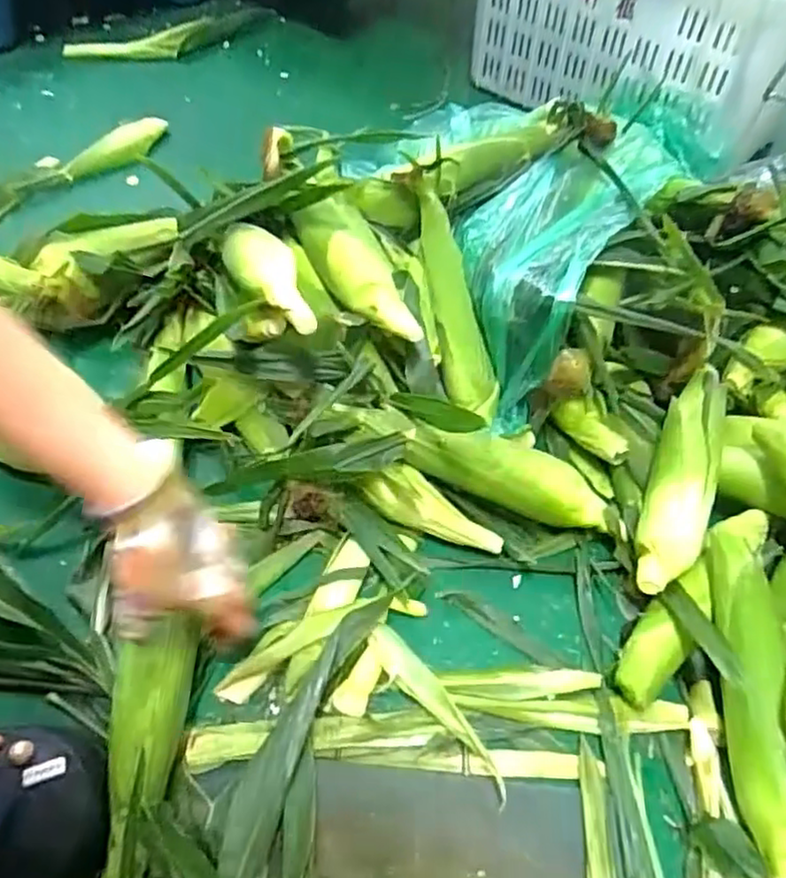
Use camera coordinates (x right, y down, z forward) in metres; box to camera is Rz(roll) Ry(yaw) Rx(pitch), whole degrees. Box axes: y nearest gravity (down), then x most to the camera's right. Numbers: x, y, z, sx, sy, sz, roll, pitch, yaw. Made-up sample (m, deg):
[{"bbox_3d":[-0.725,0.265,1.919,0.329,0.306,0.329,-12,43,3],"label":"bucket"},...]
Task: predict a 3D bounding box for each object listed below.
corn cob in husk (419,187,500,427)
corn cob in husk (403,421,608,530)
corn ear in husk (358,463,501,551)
[{"bbox_3d":[0.064,-0.136,0.708,0.048,0.043,0.240,-11,82,-12],"label":"corn cob in husk"},{"bbox_3d":[0.105,0.032,0.616,0.189,0.051,0.047,20,50,-4],"label":"corn cob in husk"},{"bbox_3d":[0.037,0.063,0.613,0.141,0.048,0.036,29,51,-5],"label":"corn ear in husk"}]

